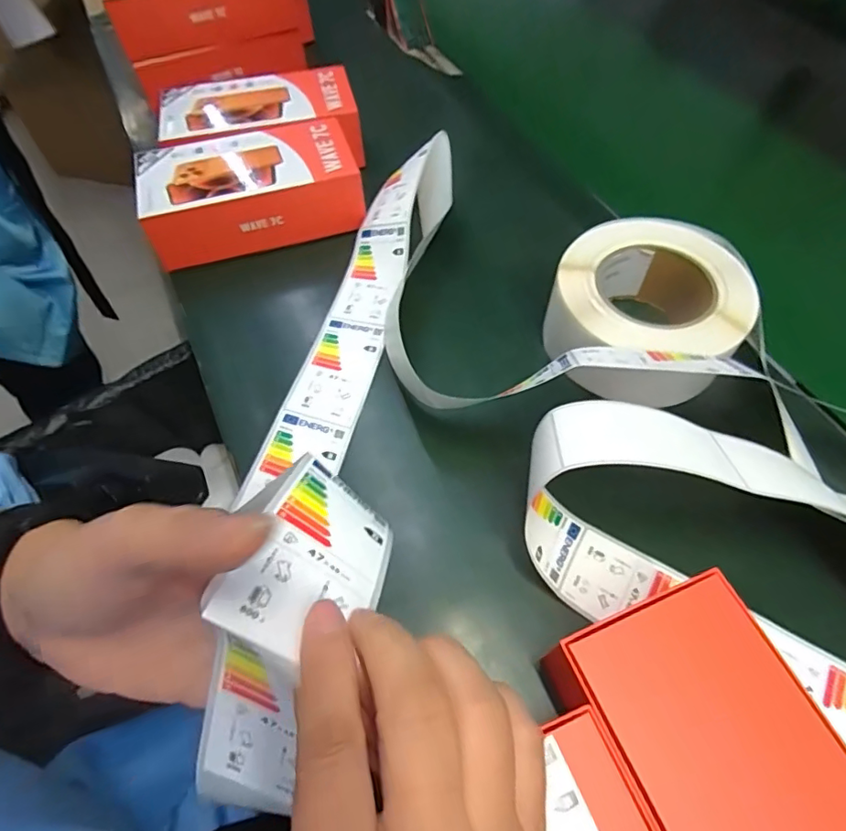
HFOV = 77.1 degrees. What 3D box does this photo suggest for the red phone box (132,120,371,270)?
[{"bbox_3d":[-0.153,-0.200,0.475,0.177,0.057,0.102,-16,59,-11],"label":"red phone box"}]

